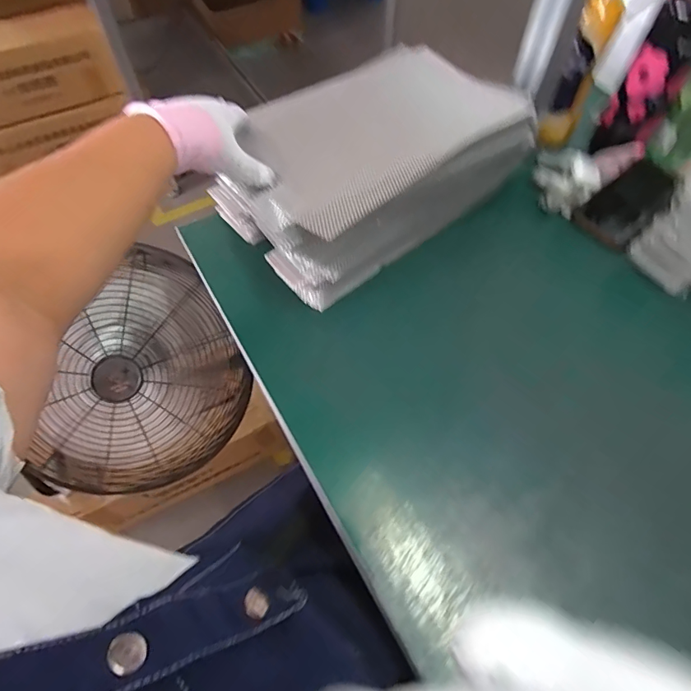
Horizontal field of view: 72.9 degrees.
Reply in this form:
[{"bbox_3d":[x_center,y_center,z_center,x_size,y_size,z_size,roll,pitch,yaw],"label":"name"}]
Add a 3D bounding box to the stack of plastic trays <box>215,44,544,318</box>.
[{"bbox_3d":[0.026,-0.225,0.582,0.335,0.129,0.218,-32,64,-18],"label":"stack of plastic trays"}]

